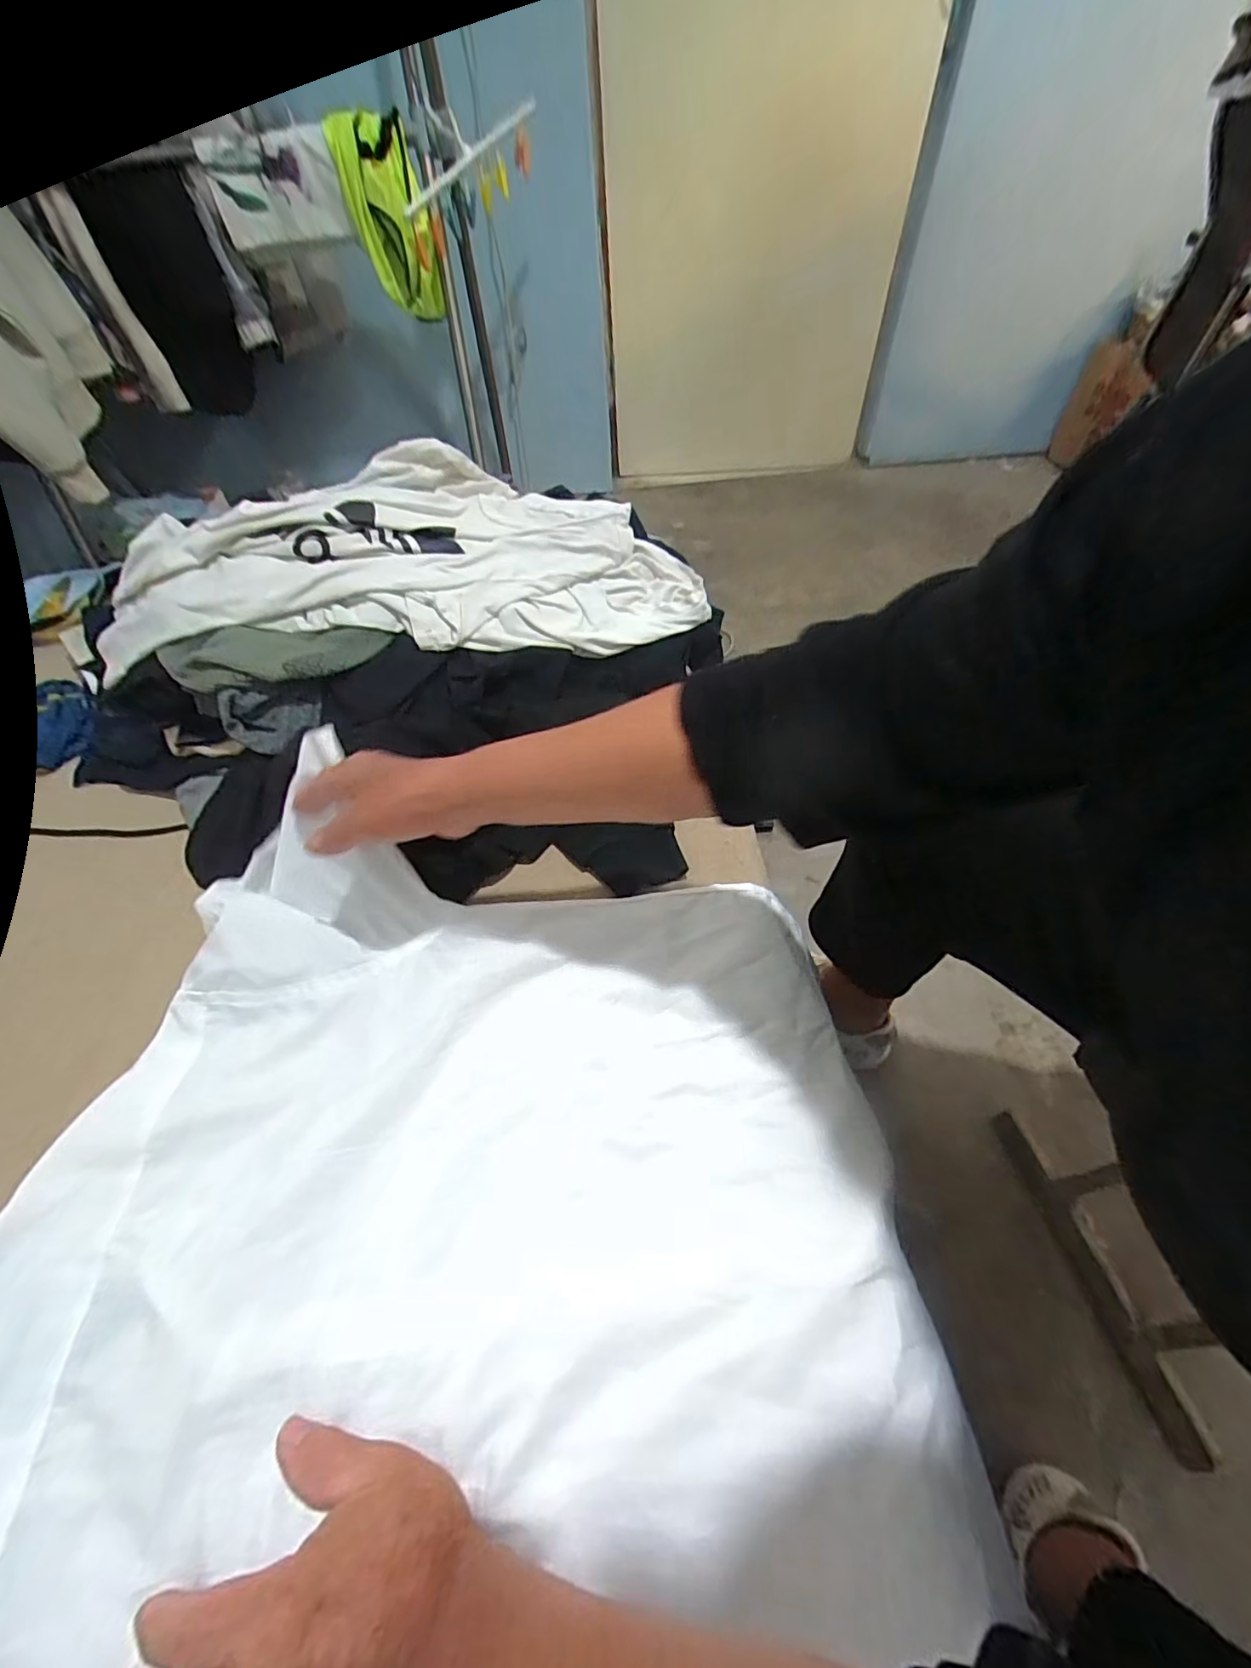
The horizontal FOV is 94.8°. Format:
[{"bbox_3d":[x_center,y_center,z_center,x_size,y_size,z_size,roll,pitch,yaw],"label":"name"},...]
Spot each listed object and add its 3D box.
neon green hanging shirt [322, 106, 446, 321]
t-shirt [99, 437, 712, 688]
[{"bbox_3d":[-0.416,-1.079,1.044,0.135,0.348,0.092,-7,87,-7],"label":"neon green hanging shirt"},{"bbox_3d":[-0.241,-0.303,0.640,0.643,0.121,0.266,-11,52,-5],"label":"t-shirt"}]

